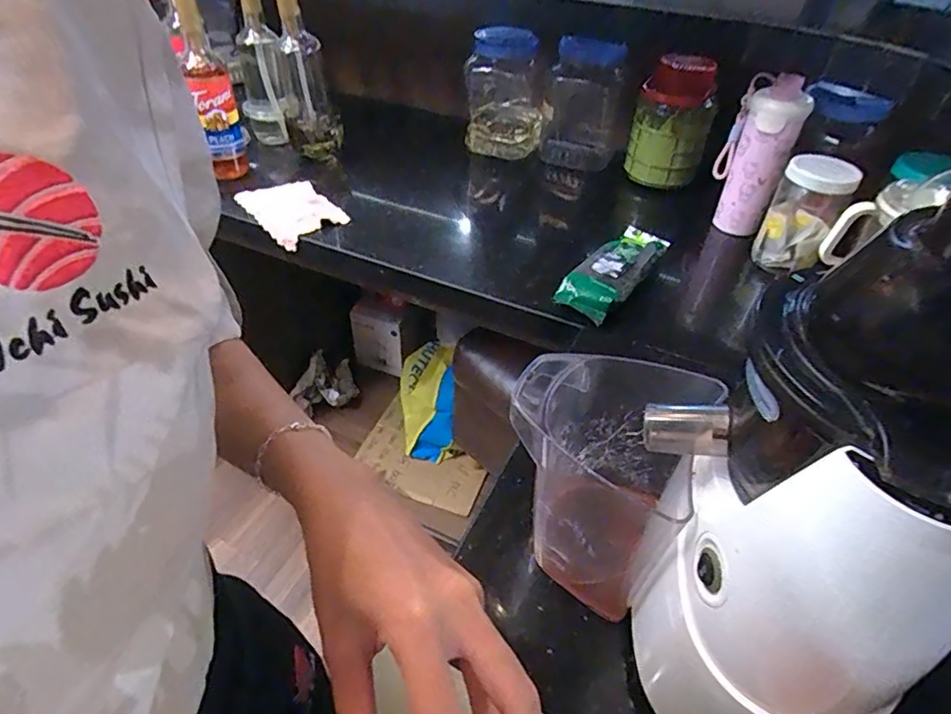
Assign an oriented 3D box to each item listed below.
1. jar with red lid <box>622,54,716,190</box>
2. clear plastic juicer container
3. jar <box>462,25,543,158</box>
[{"bbox_3d":[0.334,-0.397,0.960,0.122,0.209,0.113,12,42,11],"label":"jar with red lid"},{"bbox_3d":[0.095,0.086,0.436,0.135,0.166,0.131,21,45,20],"label":"clear plastic juicer container"},{"bbox_3d":[0.060,-0.516,1.075,0.149,0.224,0.170,6,41,4],"label":"jar"}]

